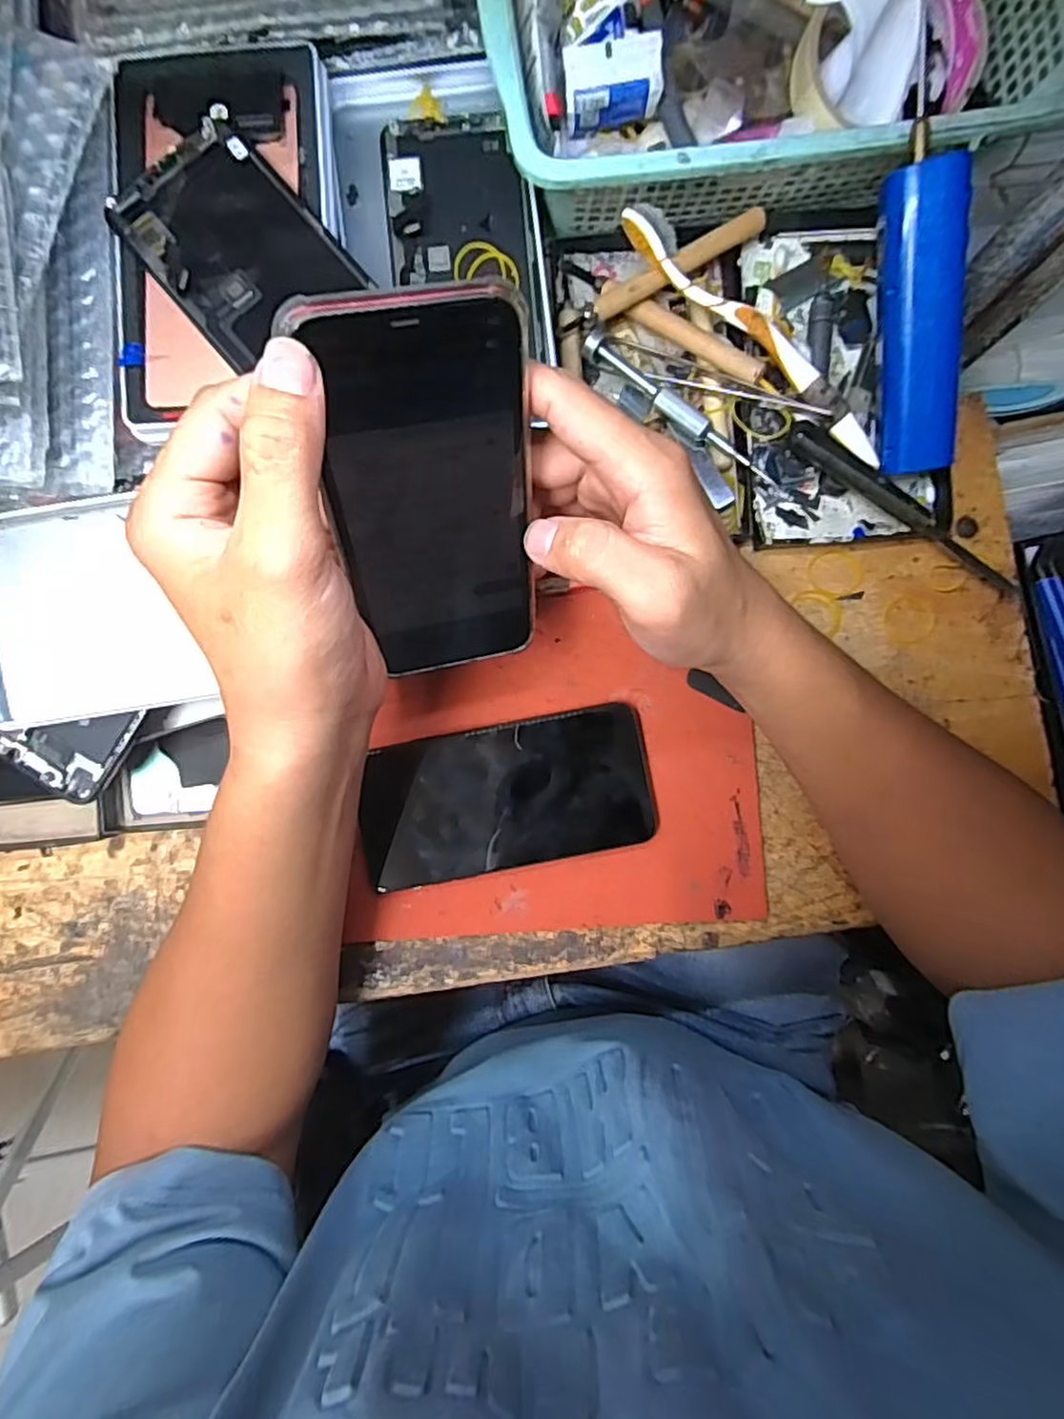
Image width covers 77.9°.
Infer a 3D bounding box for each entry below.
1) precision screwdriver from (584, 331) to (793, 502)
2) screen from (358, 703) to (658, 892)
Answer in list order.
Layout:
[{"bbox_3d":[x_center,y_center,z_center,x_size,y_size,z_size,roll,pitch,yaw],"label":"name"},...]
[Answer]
[{"bbox_3d":[0.084,-0.156,0.351,0.136,0.010,0.015,39,89,1],"label":"precision screwdriver"},{"bbox_3d":[-0.011,0.045,0.351,0.146,0.013,0.075,-10,89,0],"label":"screen"}]

